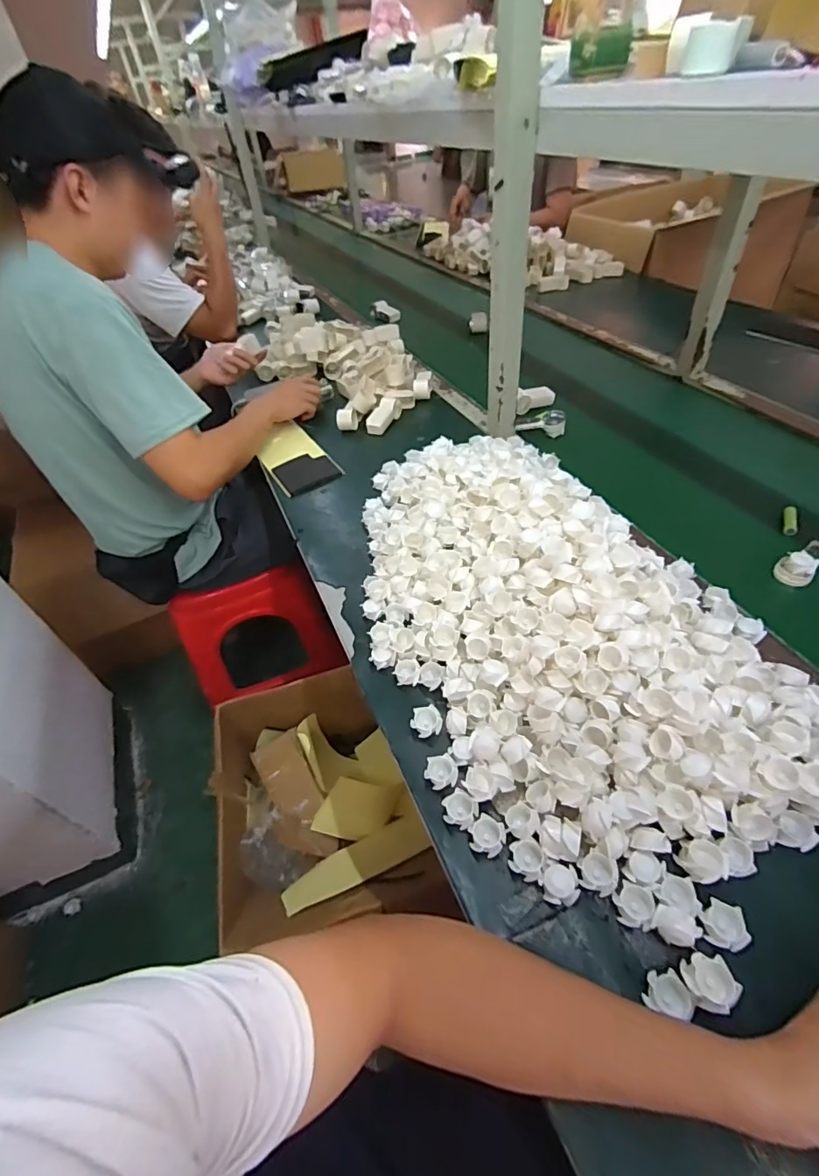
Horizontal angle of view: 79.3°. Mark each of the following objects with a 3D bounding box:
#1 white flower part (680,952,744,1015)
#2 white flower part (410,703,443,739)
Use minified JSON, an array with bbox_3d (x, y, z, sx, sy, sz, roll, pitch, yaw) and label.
[{"bbox_3d":[0.210,0.275,0.345,0.027,0.020,0.032,-19,47,-10],"label":"white flower part"},{"bbox_3d":[0.017,0.139,0.521,0.031,0.012,0.030,-4,46,4],"label":"white flower part"}]

